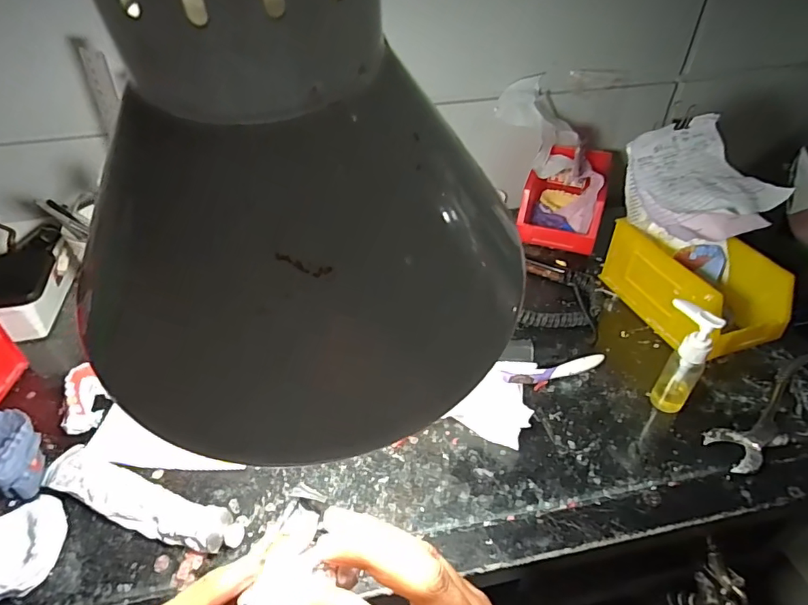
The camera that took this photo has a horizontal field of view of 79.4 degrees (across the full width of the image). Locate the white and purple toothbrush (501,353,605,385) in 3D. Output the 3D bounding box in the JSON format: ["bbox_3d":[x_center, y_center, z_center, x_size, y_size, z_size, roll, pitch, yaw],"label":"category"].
[{"bbox_3d":[0.155,0.069,0.497,0.110,0.006,0.017,-10,75,-7],"label":"white and purple toothbrush"}]

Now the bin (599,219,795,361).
[{"bbox_3d":[0.321,-0.020,0.546,0.101,0.084,0.171,-13,42,-14],"label":"bin"}]

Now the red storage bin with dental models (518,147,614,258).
[{"bbox_3d":[0.223,-0.148,0.672,0.099,0.080,0.162,14,43,17],"label":"red storage bin with dental models"}]

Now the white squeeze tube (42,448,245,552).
[{"bbox_3d":[-0.211,0.163,0.391,0.184,0.024,0.037,14,43,17],"label":"white squeeze tube"}]

